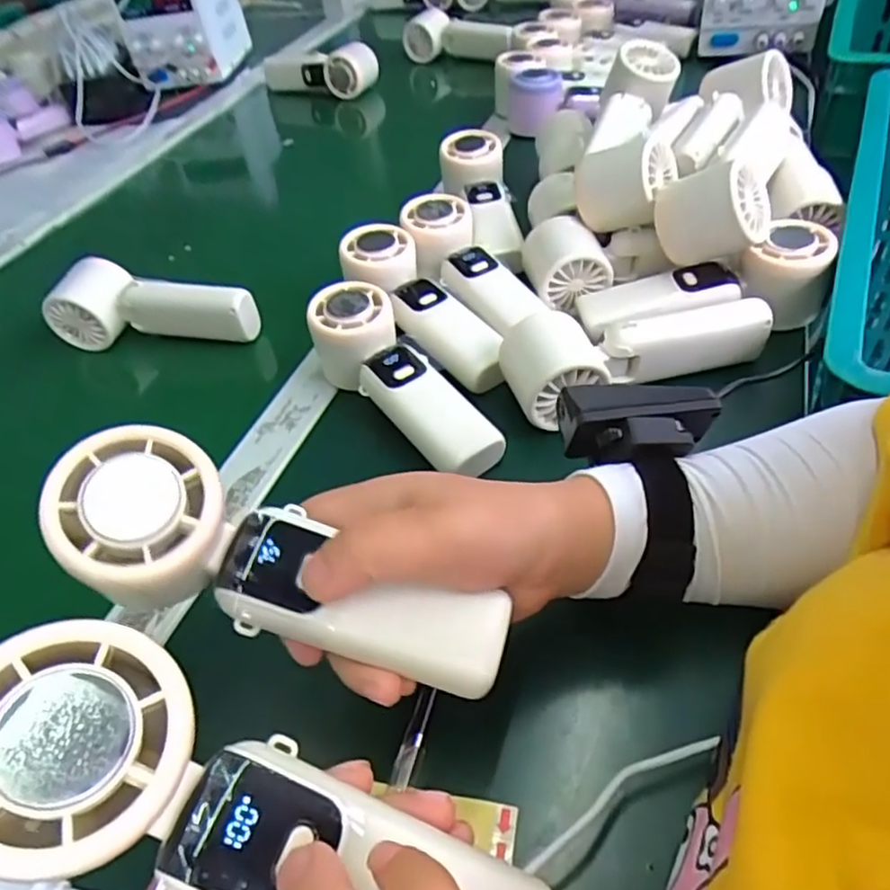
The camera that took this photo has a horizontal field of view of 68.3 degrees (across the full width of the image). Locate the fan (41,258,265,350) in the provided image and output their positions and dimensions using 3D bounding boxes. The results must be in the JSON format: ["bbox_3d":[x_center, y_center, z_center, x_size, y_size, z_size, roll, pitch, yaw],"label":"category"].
[{"bbox_3d":[-0.232,-0.107,0.520,0.164,0.047,0.053,9,49,16],"label":"fan"}]

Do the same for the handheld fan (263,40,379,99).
[{"bbox_3d":[-0.182,-0.536,0.934,0.197,0.056,0.050,22,52,25],"label":"handheld fan"}]

